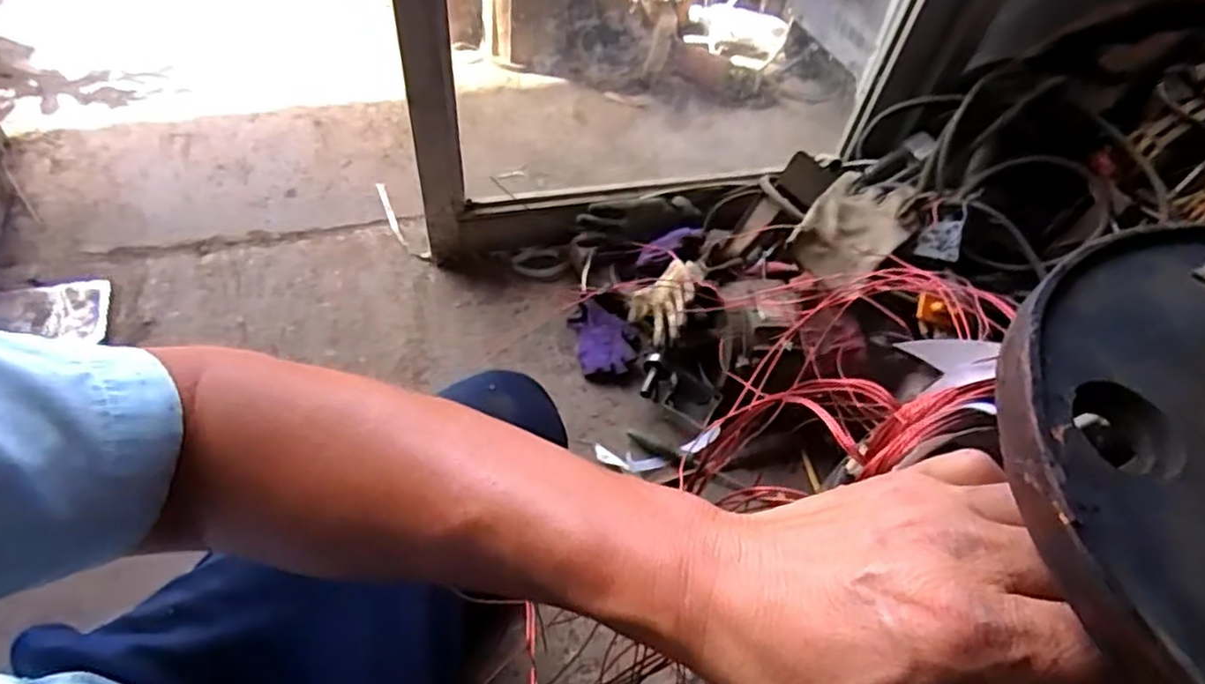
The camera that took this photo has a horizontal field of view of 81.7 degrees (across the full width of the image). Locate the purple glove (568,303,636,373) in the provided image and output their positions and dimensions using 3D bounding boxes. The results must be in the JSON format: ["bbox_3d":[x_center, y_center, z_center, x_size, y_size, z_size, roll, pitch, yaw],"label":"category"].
[{"bbox_3d":[0.003,-0.005,1.078,0.088,0.036,0.117,-7,56,-12],"label":"purple glove"}]

